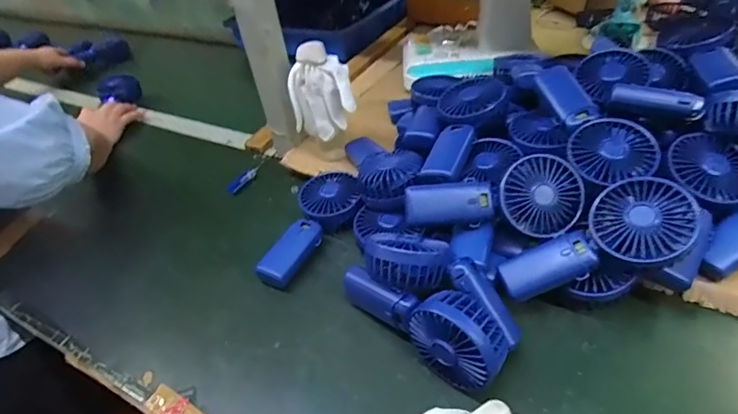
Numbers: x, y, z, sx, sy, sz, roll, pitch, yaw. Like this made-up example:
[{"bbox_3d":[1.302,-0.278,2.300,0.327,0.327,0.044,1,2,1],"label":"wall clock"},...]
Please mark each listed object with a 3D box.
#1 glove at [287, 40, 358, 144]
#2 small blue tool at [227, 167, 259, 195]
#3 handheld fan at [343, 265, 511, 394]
[{"bbox_3d":[-0.068,-0.156,0.618,0.082,0.118,0.065,-13,42,-7],"label":"glove"},{"bbox_3d":[-0.195,-0.044,0.710,0.020,0.012,0.073,16,46,24],"label":"small blue tool"},{"bbox_3d":[0.044,0.106,0.437,0.179,0.084,0.044,25,51,32],"label":"handheld fan"}]

